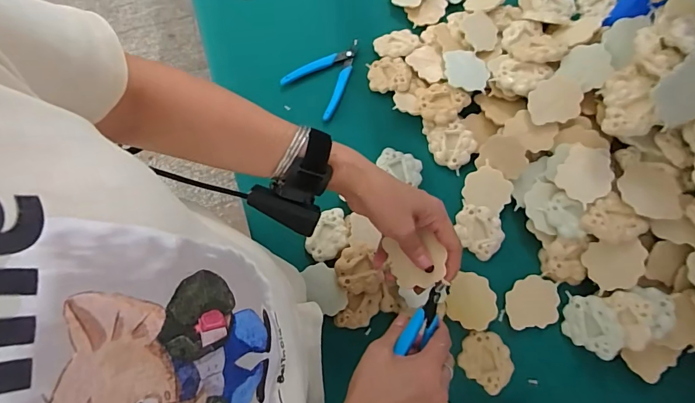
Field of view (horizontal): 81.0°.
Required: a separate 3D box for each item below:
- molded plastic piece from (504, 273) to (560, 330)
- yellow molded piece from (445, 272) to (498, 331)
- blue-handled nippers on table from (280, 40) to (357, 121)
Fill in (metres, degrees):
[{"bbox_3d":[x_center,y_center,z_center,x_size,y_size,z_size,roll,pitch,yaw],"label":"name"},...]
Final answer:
[{"bbox_3d":[0.217,0.118,0.479,0.060,0.006,0.057,-5,73,1],"label":"molded plastic piece"},{"bbox_3d":[0.147,0.118,0.481,0.058,0.006,0.060,-1,73,2],"label":"yellow molded piece"},{"bbox_3d":[-0.025,-0.185,0.583,0.088,0.012,0.117,38,78,13],"label":"blue-handled nippers on table"}]

